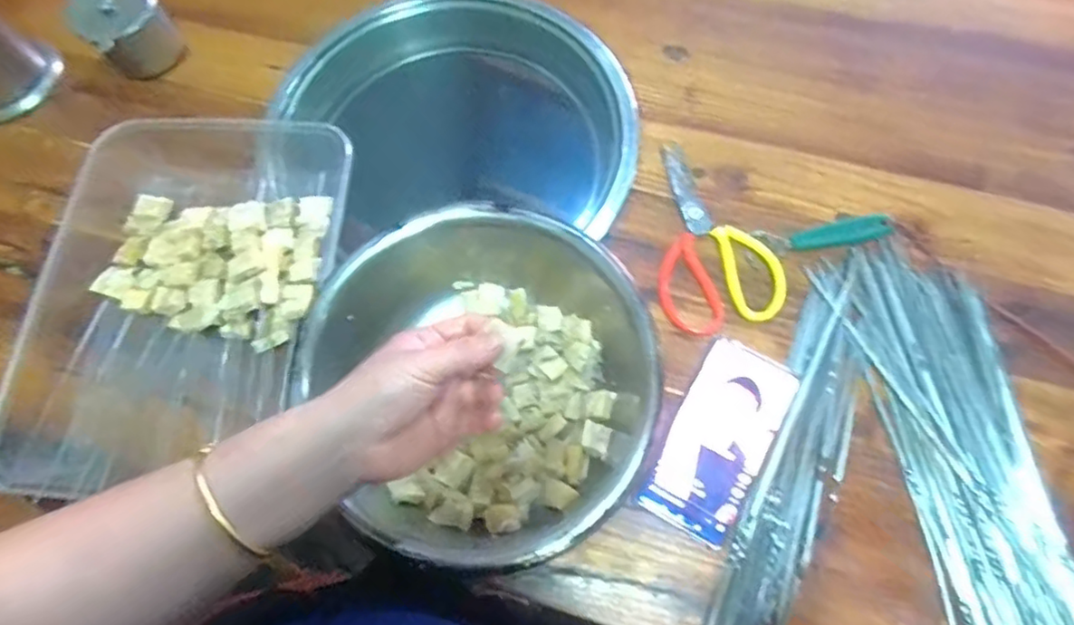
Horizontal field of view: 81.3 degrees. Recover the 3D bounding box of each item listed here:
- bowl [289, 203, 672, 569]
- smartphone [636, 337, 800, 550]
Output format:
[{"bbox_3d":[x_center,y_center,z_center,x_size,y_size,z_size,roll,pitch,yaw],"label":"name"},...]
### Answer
[{"bbox_3d":[-0.037,0.055,0.502,0.251,0.101,0.265,-1,71,2],"label":"bowl"},{"bbox_3d":[0.155,0.105,0.524,0.080,0.010,0.163,29,75,11],"label":"smartphone"}]

